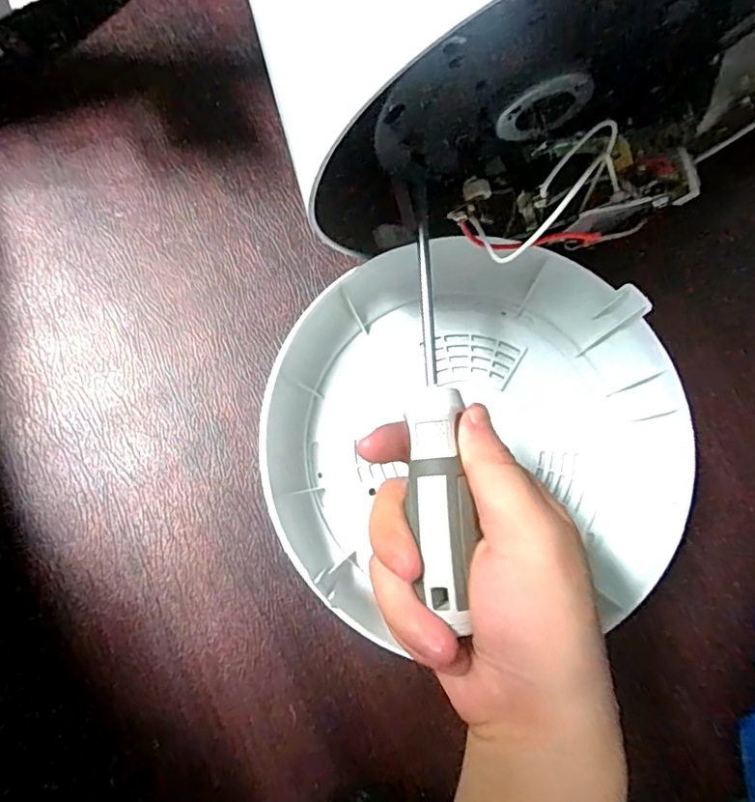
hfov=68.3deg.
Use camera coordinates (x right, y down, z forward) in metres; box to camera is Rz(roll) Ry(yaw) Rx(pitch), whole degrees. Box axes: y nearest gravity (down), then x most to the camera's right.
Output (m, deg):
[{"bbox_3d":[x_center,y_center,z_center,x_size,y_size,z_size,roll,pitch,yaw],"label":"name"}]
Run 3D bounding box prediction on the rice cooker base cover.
[{"bbox_3d":[0.049,0.008,0.281,0.207,0.034,0.189,-1,77,-5],"label":"rice cooker base cover"}]

